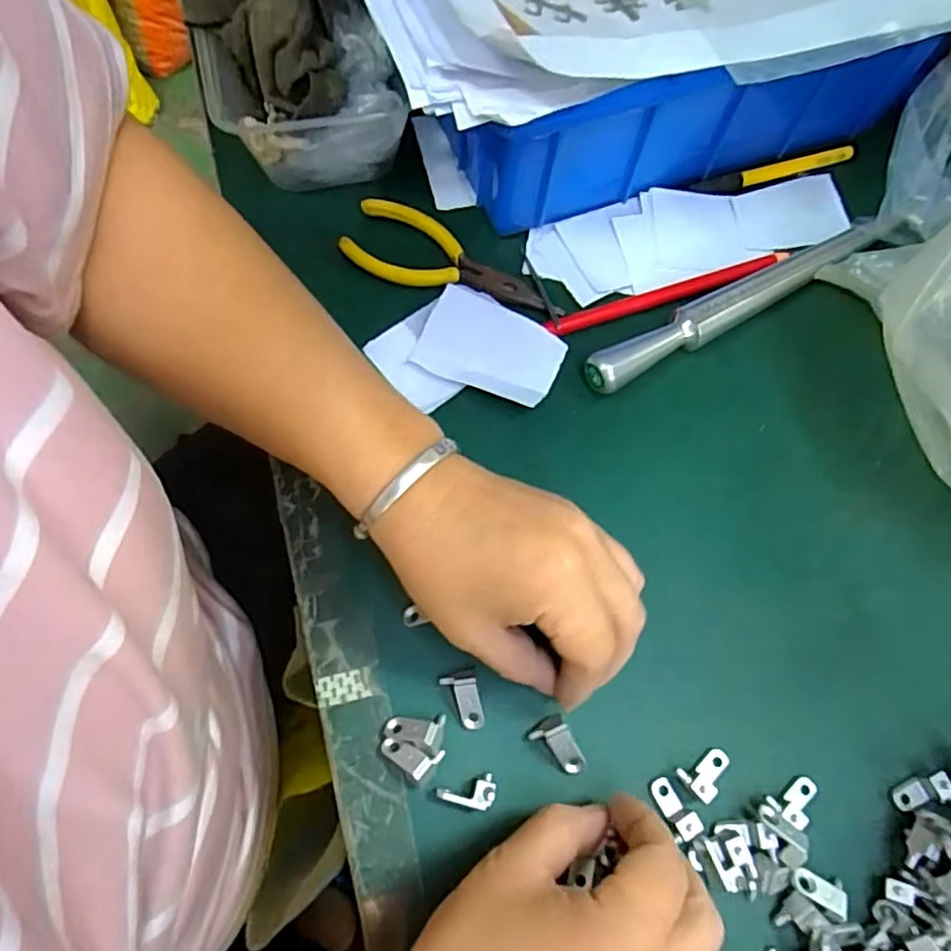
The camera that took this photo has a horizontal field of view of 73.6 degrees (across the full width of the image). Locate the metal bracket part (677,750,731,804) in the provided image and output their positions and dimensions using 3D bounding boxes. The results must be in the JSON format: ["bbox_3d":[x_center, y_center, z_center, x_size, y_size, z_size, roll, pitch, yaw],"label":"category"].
[{"bbox_3d":[0.100,0.127,0.273,0.023,0.009,0.015,-35,75,-14],"label":"metal bracket part"}]

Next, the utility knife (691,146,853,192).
[{"bbox_3d":[0.188,-0.191,0.399,0.113,0.006,0.009,-17,71,-9],"label":"utility knife"}]

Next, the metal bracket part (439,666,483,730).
[{"bbox_3d":[-0.006,0.098,0.277,0.017,0.010,0.025,-9,70,-6],"label":"metal bracket part"}]

